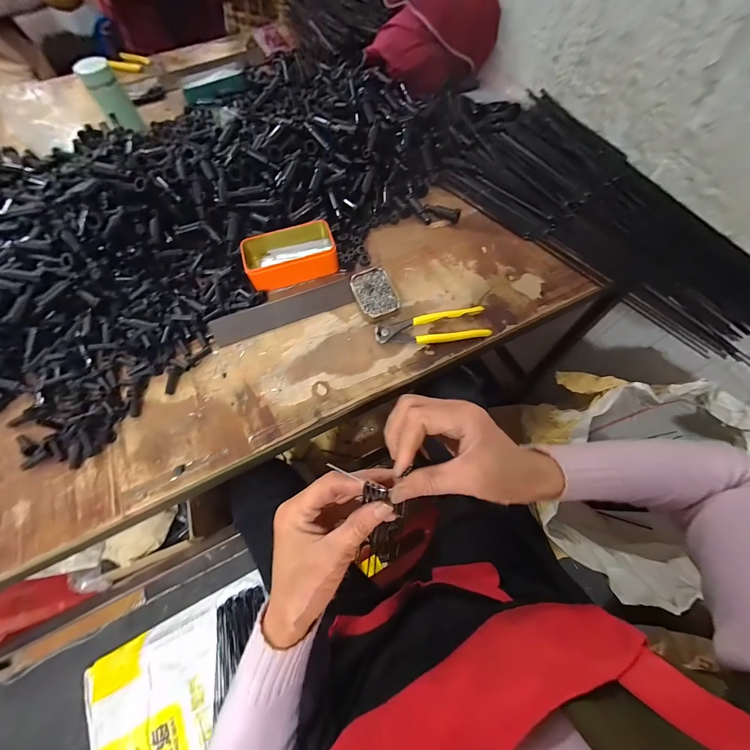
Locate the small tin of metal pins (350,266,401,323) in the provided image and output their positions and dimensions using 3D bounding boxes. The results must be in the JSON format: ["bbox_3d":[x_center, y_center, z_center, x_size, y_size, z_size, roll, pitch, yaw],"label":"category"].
[{"bbox_3d":[0.000,-0.125,0.499,0.061,0.022,0.091,-22,66,-9],"label":"small tin of metal pins"}]

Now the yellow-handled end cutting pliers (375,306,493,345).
[{"bbox_3d":[0.084,-0.070,0.473,0.164,0.014,0.046,-6,65,-1],"label":"yellow-handled end cutting pliers"}]

